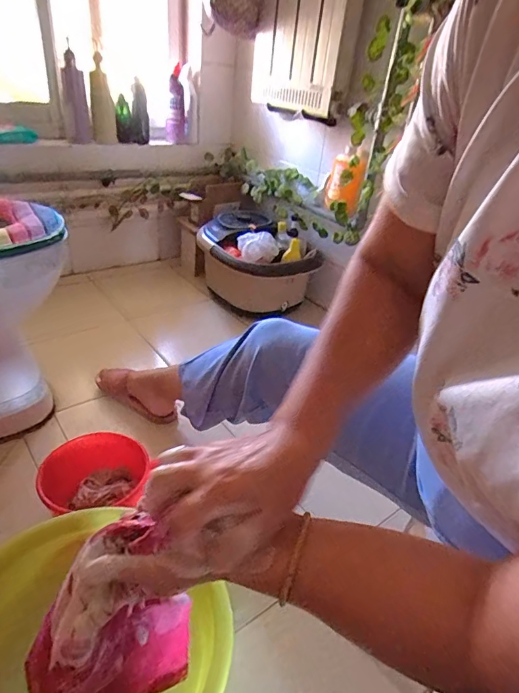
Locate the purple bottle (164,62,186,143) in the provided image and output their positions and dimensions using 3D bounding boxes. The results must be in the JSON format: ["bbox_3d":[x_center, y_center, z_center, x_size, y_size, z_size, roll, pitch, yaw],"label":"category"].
[{"bbox_3d":[-0.273,-0.782,1.436,0.066,0.212,0.051,-2,34,-12],"label":"purple bottle"}]

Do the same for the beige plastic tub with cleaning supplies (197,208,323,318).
[{"bbox_3d":[-0.010,-0.260,1.385,0.318,0.235,0.298,5,33,-3],"label":"beige plastic tub with cleaning supplies"}]

